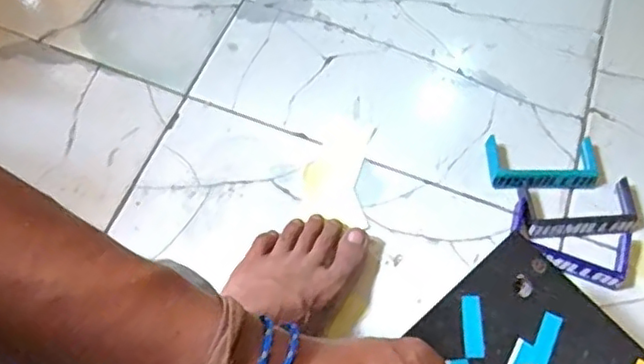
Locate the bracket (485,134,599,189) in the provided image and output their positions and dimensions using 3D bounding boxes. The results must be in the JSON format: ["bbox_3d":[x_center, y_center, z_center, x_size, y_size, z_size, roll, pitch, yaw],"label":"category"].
[{"bbox_3d":[0.222,-0.021,0.641,0.110,0.011,0.057,2,64,-3],"label":"bracket"}]

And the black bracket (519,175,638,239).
[{"bbox_3d":[0.252,0.026,0.618,0.113,0.013,0.055,-4,64,-6],"label":"black bracket"}]

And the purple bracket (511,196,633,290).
[{"bbox_3d":[0.233,0.058,0.600,0.110,0.013,0.063,20,64,6],"label":"purple bracket"}]

